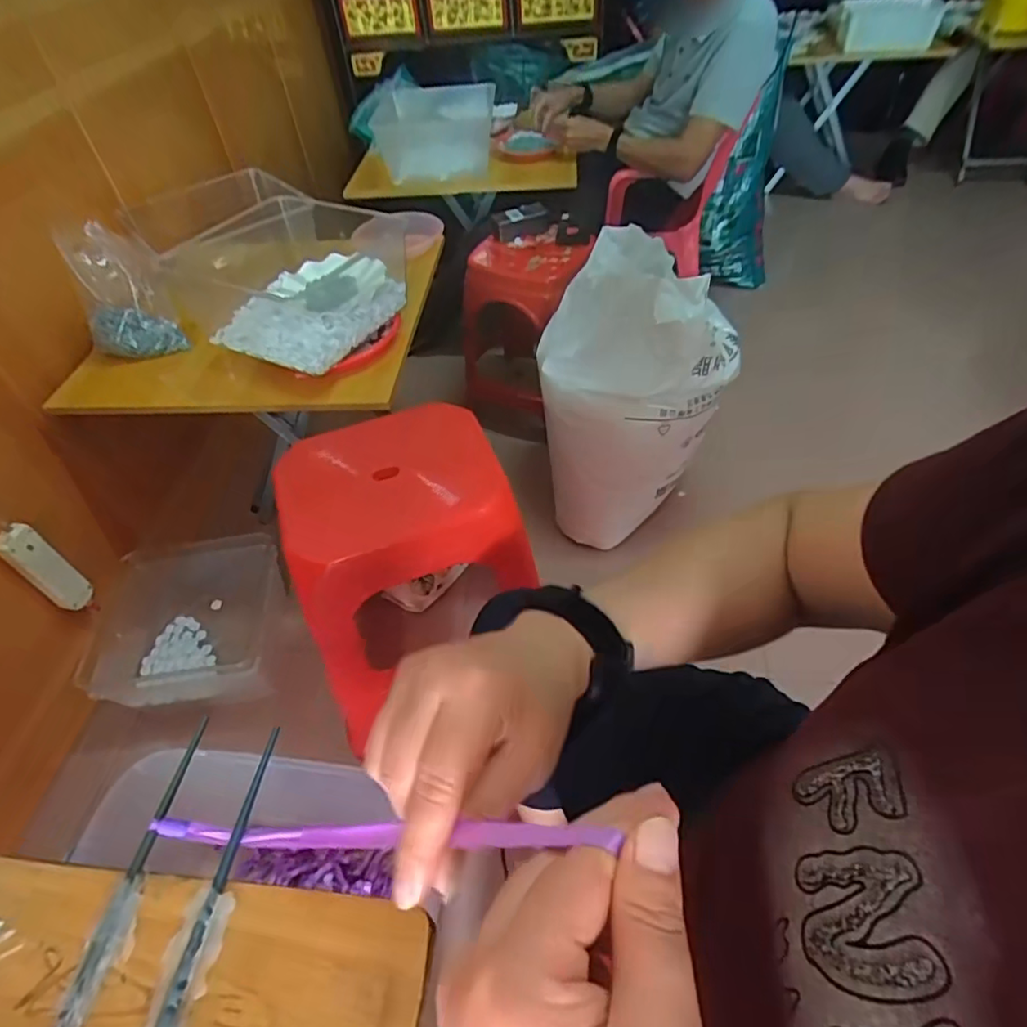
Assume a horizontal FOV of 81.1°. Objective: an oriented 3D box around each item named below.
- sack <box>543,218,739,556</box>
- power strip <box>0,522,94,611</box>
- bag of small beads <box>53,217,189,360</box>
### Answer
[{"bbox_3d":[0.242,-0.231,1.200,0.331,0.558,0.250,-14,49,-8],"label":"sack"},{"bbox_3d":[-0.792,0.097,1.022,0.029,0.197,0.057,23,54,23],"label":"power strip"},{"bbox_3d":[-0.668,-0.376,1.027,0.154,0.215,0.054,-10,31,-13],"label":"bag of small beads"}]

